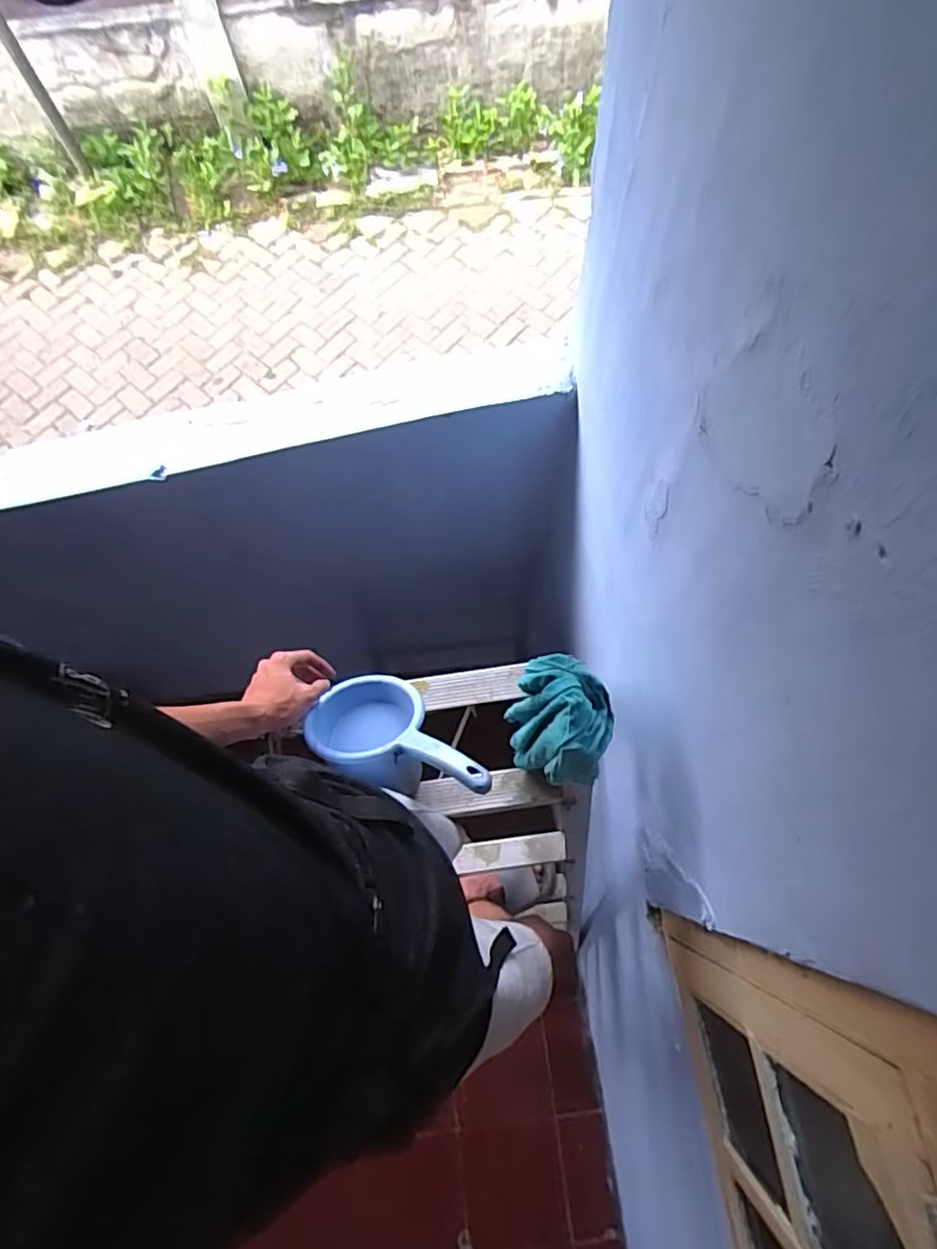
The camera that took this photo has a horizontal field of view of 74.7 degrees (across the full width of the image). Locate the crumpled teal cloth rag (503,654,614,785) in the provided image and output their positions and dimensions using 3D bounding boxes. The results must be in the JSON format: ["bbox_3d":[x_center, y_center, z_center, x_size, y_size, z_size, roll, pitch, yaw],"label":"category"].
[{"bbox_3d":[0.109,0.118,0.740,0.121,0.125,0.131,21,73,10],"label":"crumpled teal cloth rag"}]

